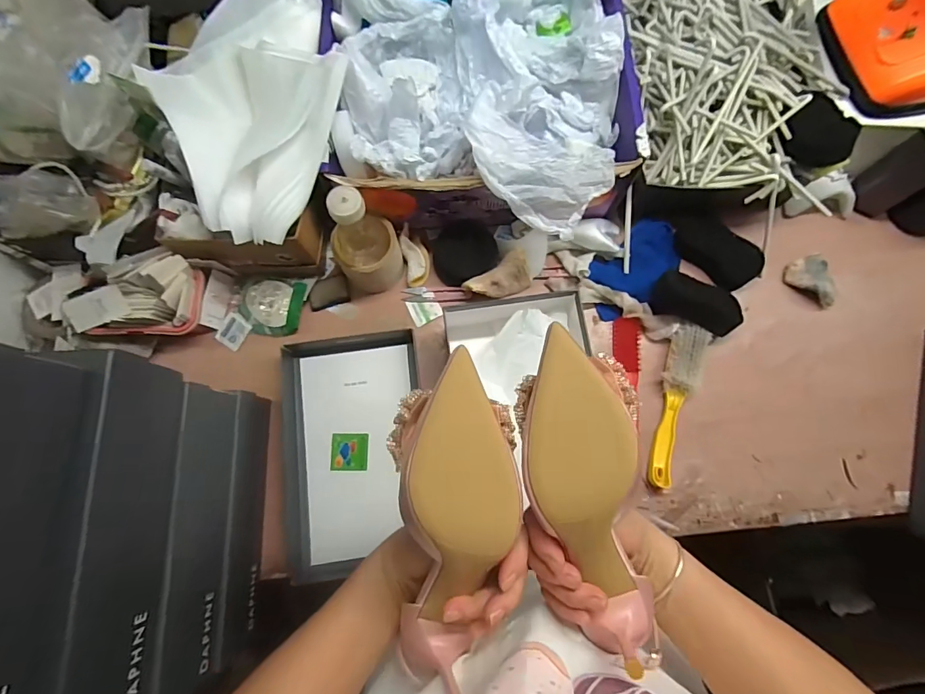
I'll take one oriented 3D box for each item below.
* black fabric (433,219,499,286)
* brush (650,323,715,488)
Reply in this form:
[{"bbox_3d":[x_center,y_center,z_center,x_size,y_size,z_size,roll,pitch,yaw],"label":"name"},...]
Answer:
[{"bbox_3d":[0.004,-0.142,0.649,0.097,0.034,0.086,-35,79,-7],"label":"black fabric"},{"bbox_3d":[0.290,0.078,0.594,0.046,0.030,0.218,15,77,4],"label":"brush"}]

